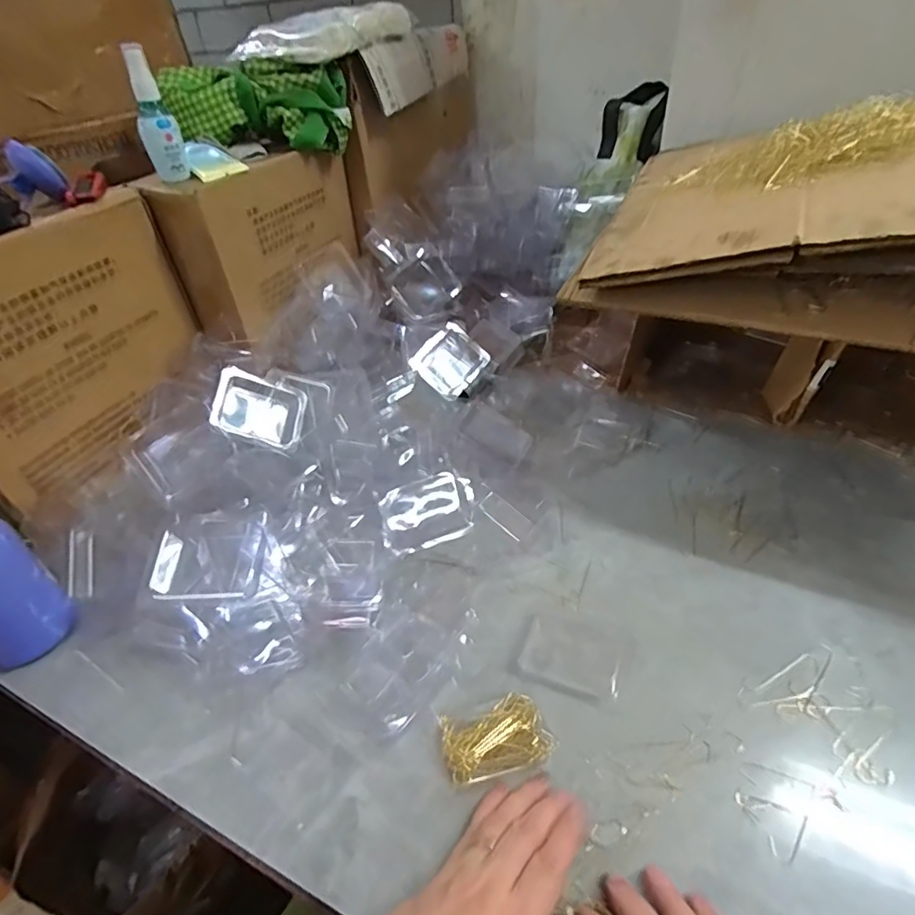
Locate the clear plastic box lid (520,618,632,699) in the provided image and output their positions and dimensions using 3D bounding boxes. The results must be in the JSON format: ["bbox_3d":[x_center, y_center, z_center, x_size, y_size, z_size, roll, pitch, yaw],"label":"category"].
[{"bbox_3d":[0.092,0.155,0.428,0.076,0.009,0.058,14,43,19],"label":"clear plastic box lid"}]

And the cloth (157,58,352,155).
[{"bbox_3d":[-0.250,-0.439,0.678,0.213,0.087,0.071,0,40,6],"label":"cloth"}]

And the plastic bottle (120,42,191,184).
[{"bbox_3d":[-0.319,-0.359,0.566,0.039,0.119,0.029,-20,42,-17],"label":"plastic bottle"}]

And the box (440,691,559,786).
[{"bbox_3d":[0.026,0.197,0.376,0.071,0.014,0.047,-13,41,-12],"label":"box"}]

